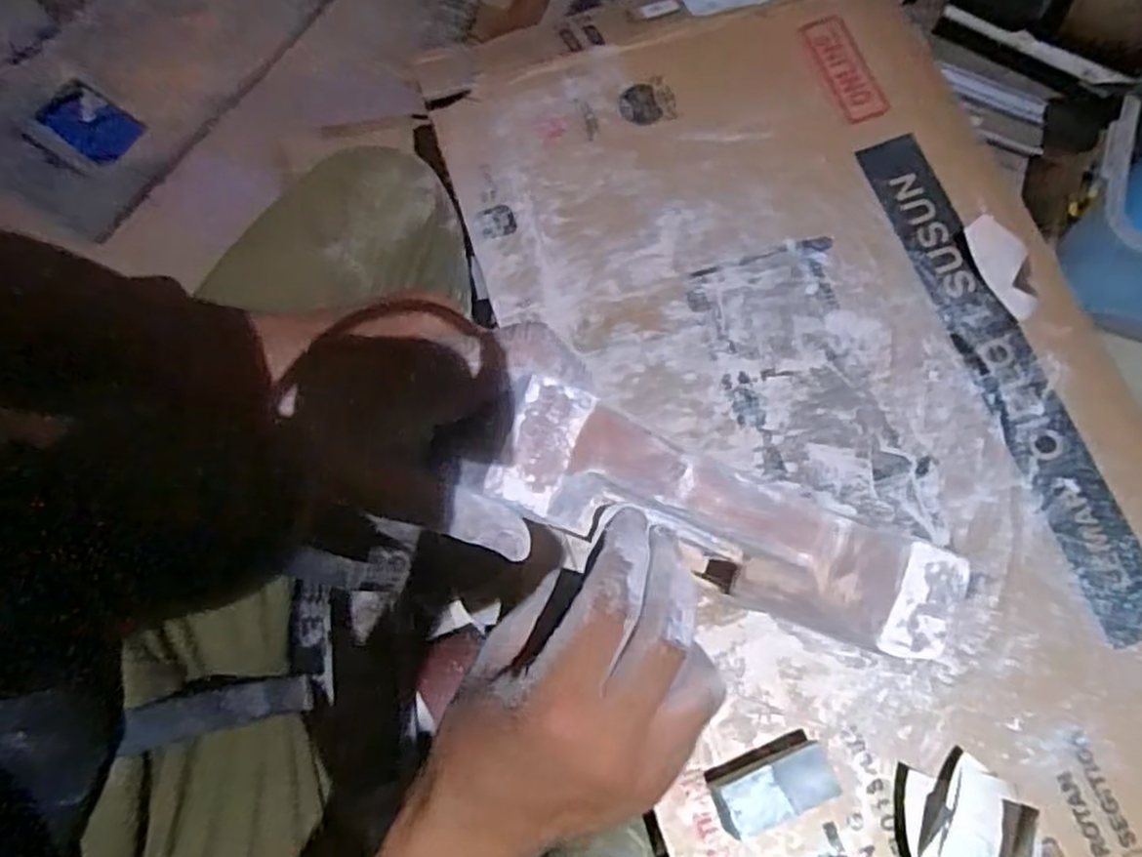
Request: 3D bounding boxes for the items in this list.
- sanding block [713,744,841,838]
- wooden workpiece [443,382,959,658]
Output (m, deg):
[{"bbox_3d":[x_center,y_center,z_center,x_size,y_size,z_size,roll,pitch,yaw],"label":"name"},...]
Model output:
[{"bbox_3d":[0.155,0.277,0.588,0.093,0.042,0.043,-20,76,-7],"label":"sanding block"},{"bbox_3d":[0.052,0.037,0.281,0.170,0.062,0.045,24,74,-12],"label":"wooden workpiece"}]

